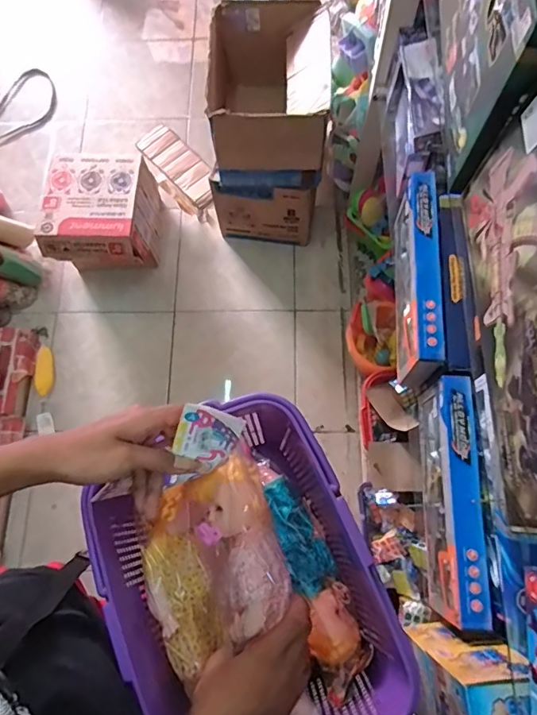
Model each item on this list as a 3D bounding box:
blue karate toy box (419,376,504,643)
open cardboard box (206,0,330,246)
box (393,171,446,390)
[{"bbox_3d":[0.290,0.227,0.766,0.062,0.159,0.359,-1,72,2],"label":"blue karate toy box"},{"bbox_3d":[0.003,-0.669,1.401,0.297,0.490,0.451,2,73,3],"label":"open cardboard box"},{"bbox_3d":[0.267,-0.136,0.869,0.050,0.136,0.351,1,73,3],"label":"box"}]

